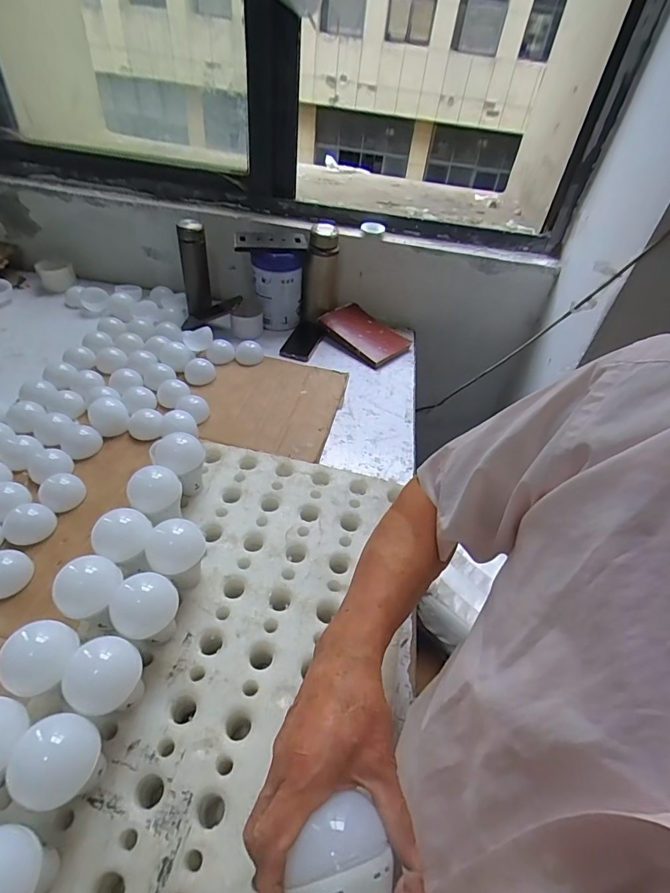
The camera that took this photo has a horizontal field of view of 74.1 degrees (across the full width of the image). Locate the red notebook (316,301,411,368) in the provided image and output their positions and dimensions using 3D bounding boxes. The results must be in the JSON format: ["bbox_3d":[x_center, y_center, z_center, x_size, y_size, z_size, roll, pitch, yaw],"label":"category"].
[{"bbox_3d":[0.075,-0.295,1.160,0.217,0.042,0.157,33,51,24],"label":"red notebook"}]

